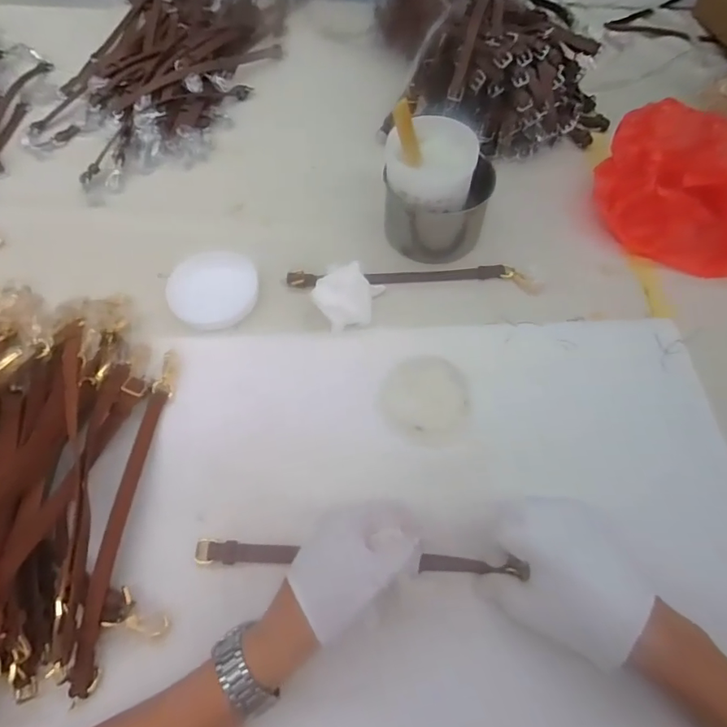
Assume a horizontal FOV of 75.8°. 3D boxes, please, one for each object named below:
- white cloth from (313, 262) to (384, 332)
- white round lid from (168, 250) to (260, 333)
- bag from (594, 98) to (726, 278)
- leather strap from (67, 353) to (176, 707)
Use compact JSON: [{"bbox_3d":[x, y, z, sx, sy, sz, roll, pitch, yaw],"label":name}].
[{"bbox_3d":[-0.013,-0.085,0.578,0.094,0.046,0.064,-39,68,-19],"label":"white cloth"},{"bbox_3d":[-0.190,-0.093,0.594,0.111,0.022,0.096,-19,82,-10],"label":"white round lid"},{"bbox_3d":[0.434,-0.235,0.631,0.214,0.127,0.188,13,62,7],"label":"bag"},{"bbox_3d":[-0.230,0.129,0.454,0.023,0.010,0.320,1,62,0],"label":"leather strap"}]

